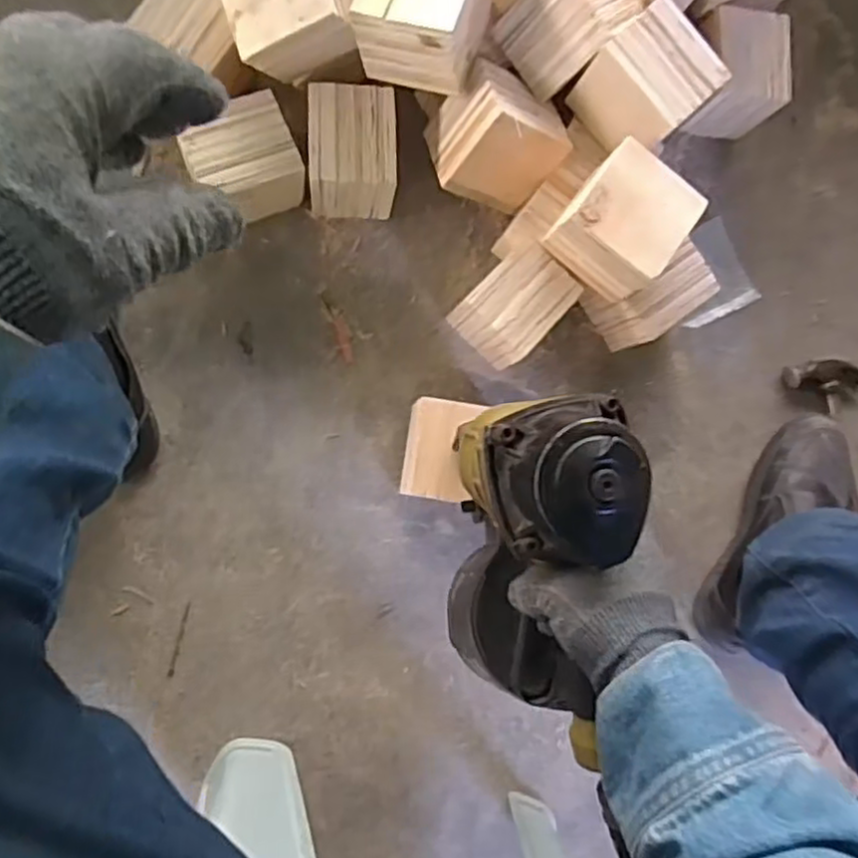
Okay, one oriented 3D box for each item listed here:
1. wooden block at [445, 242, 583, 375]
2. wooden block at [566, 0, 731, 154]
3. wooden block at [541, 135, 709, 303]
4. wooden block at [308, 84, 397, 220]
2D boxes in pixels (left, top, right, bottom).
[{"bbox_3d":[0.084,-0.120,0.725,0.104,0.096,0.087,-43,92,-9],"label":"wooden block"},{"bbox_3d":[0.201,-0.313,0.660,0.097,0.096,0.098,-42,93,-9],"label":"wooden block"},{"bbox_3d":[0.176,-0.187,0.650,0.096,0.080,0.094,39,81,-4],"label":"wooden block"},{"bbox_3d":[-0.076,-0.268,0.711,0.086,0.098,0.104,-1,86,-8],"label":"wooden block"}]

